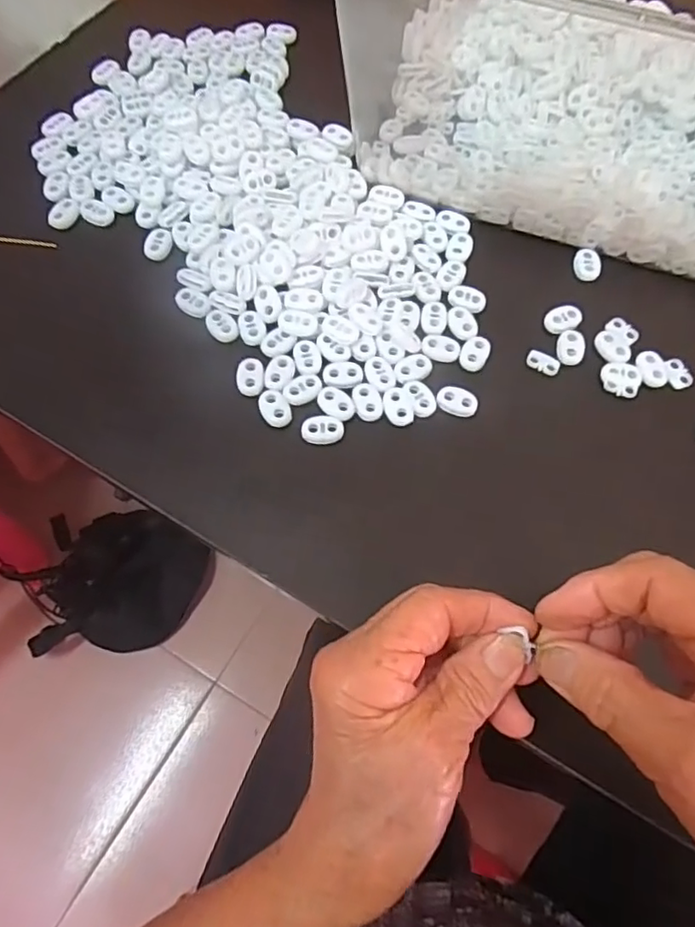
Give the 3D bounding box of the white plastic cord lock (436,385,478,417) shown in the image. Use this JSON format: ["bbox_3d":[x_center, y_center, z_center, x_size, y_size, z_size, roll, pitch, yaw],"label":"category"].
[{"bbox_3d":[0.061,-0.034,0.333,0.022,0.004,0.015,16,68,5],"label":"white plastic cord lock"}]

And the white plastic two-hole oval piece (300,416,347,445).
[{"bbox_3d":[-0.013,-0.018,0.324,0.022,0.004,0.015,-6,68,-4],"label":"white plastic two-hole oval piece"}]

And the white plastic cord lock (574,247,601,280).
[{"bbox_3d":[0.149,-0.123,0.371,0.016,0.004,0.022,13,68,4],"label":"white plastic cord lock"}]

